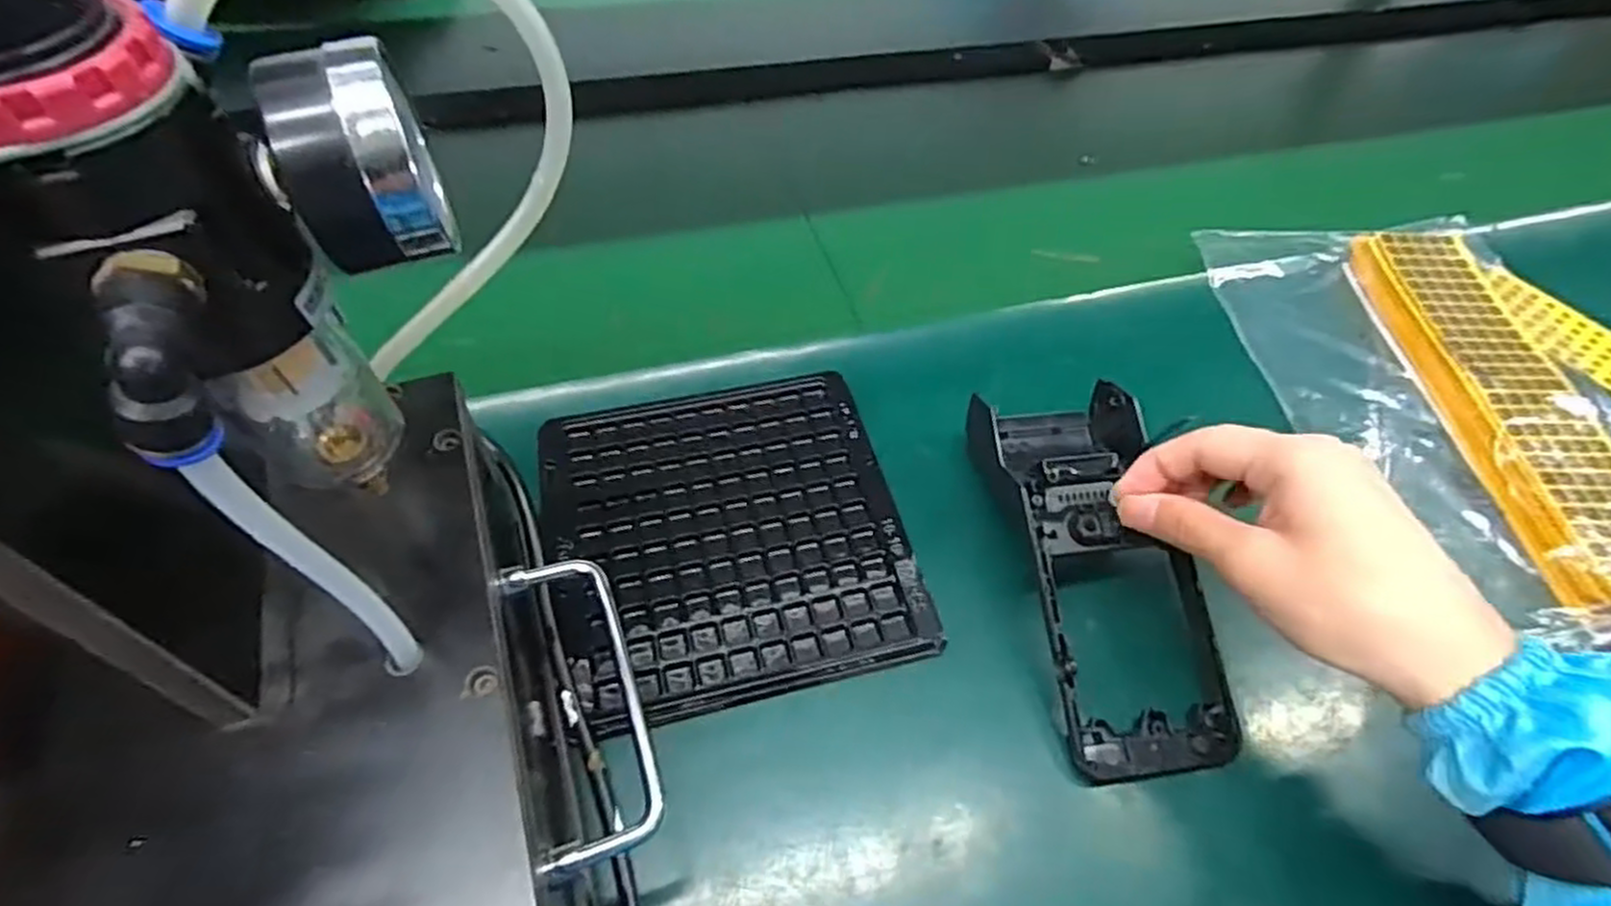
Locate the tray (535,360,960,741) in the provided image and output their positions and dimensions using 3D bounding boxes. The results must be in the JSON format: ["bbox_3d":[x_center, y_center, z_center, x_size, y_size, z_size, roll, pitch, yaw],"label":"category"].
[{"bbox_3d":[-0.036,0.035,0.357,0.158,0.010,0.160,-11,57,-13],"label":"tray"}]

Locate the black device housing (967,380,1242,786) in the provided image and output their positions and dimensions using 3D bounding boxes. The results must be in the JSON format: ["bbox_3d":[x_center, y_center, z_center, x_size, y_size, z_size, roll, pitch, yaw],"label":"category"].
[{"bbox_3d":[0.133,0.041,0.351,0.080,0.043,0.175,-4,58,-7],"label":"black device housing"}]

